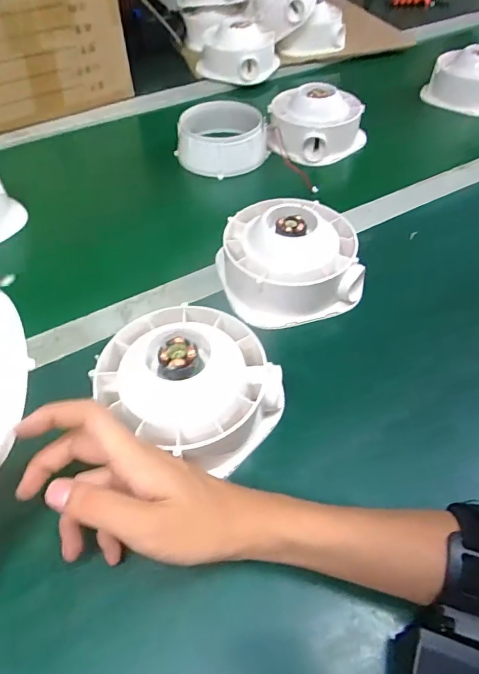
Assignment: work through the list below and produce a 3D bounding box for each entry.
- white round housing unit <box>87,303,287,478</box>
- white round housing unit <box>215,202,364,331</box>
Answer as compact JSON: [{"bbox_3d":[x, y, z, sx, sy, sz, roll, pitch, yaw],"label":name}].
[{"bbox_3d":[-0.040,0.033,0.339,0.135,0.066,0.121,30,58,23],"label":"white round housing unit"},{"bbox_3d":[0.048,-0.082,0.430,0.127,0.067,0.121,-1,51,1],"label":"white round housing unit"}]

